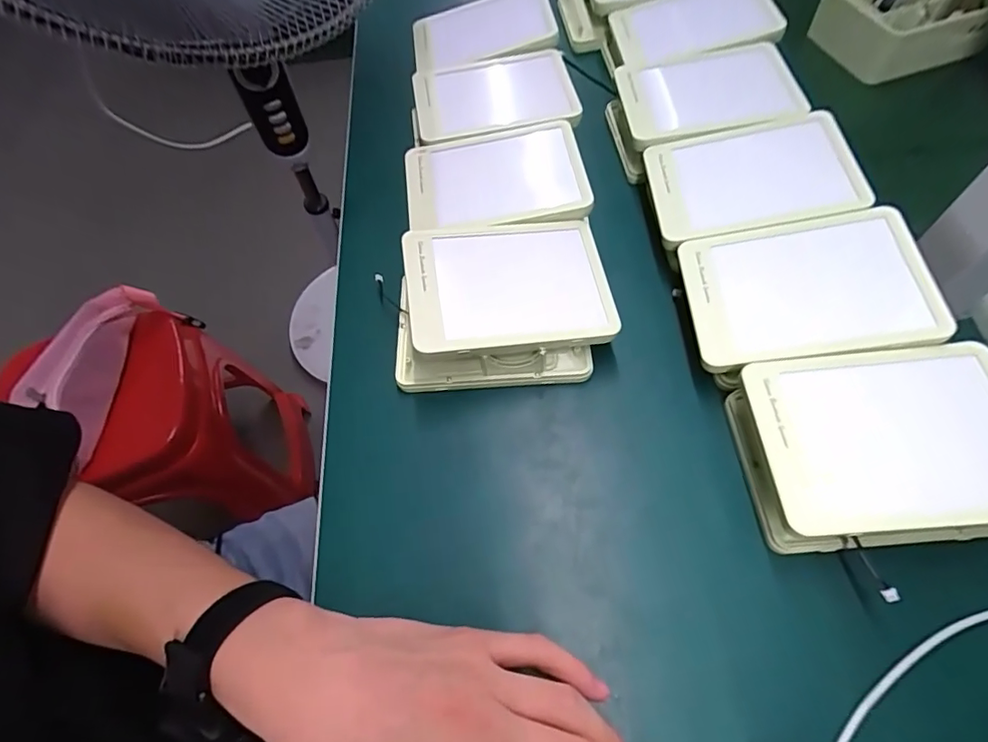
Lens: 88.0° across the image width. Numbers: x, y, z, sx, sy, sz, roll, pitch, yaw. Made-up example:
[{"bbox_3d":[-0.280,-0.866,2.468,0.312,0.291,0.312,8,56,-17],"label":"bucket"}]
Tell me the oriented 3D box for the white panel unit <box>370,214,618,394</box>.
[{"bbox_3d":[0.003,-0.048,0.357,0.149,0.055,0.109,-5,61,1],"label":"white panel unit"}]

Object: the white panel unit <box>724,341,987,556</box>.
[{"bbox_3d":[0.216,0.043,0.289,0.135,0.052,0.100,-3,61,2],"label":"white panel unit"}]

